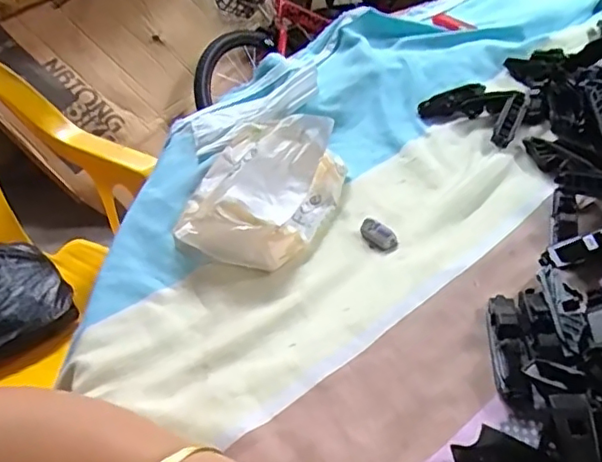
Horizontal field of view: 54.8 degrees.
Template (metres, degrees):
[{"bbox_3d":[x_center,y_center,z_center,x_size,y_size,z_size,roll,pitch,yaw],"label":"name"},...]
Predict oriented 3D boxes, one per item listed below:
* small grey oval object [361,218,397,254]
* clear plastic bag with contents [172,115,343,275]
[{"bbox_3d":[0.059,0.004,0.438,0.016,0.010,0.032,-29,44,-26],"label":"small grey oval object"},{"bbox_3d":[-0.032,-0.035,0.468,0.115,0.049,0.144,8,40,17],"label":"clear plastic bag with contents"}]

